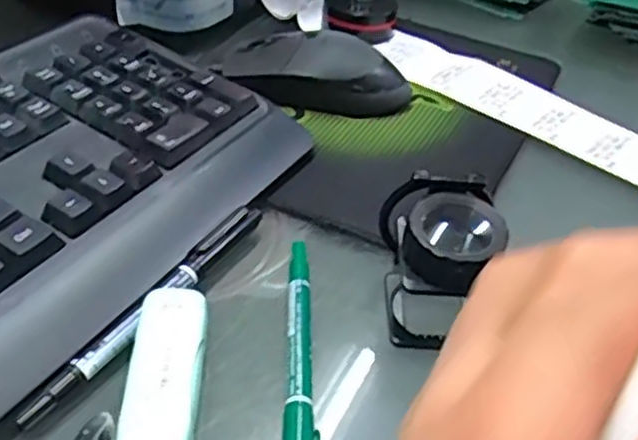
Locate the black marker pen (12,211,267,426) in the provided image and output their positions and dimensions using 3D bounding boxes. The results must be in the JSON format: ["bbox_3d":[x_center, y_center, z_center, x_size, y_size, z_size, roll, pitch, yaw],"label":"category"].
[{"bbox_3d":[-0.066,0.034,0.296,0.010,0.012,0.137,23,42,20],"label":"black marker pen"}]

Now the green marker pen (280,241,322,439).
[{"bbox_3d":[-0.007,0.057,0.279,0.014,0.011,0.139,3,39,-4],"label":"green marker pen"}]

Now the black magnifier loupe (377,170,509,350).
[{"bbox_3d":[0.047,0.017,0.299,0.045,0.057,0.051,8,39,1],"label":"black magnifier loupe"}]

